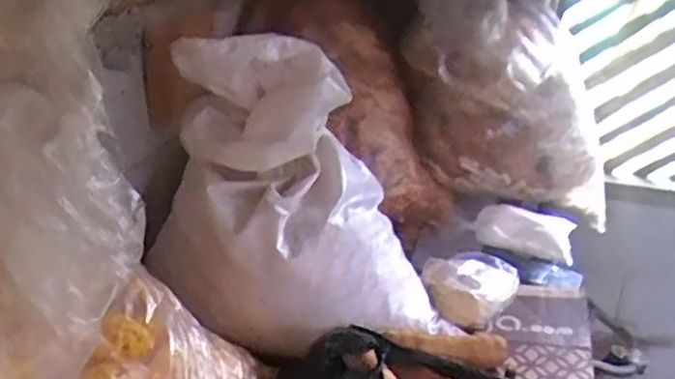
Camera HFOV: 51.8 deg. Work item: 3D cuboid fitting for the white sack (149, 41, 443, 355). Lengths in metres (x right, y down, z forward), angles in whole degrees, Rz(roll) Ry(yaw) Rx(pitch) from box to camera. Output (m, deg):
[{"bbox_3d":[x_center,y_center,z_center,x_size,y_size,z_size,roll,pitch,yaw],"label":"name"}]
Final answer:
[{"bbox_3d":[-0.062,-0.006,0.925,0.348,0.355,0.208,-1,27,-2],"label":"white sack"}]

